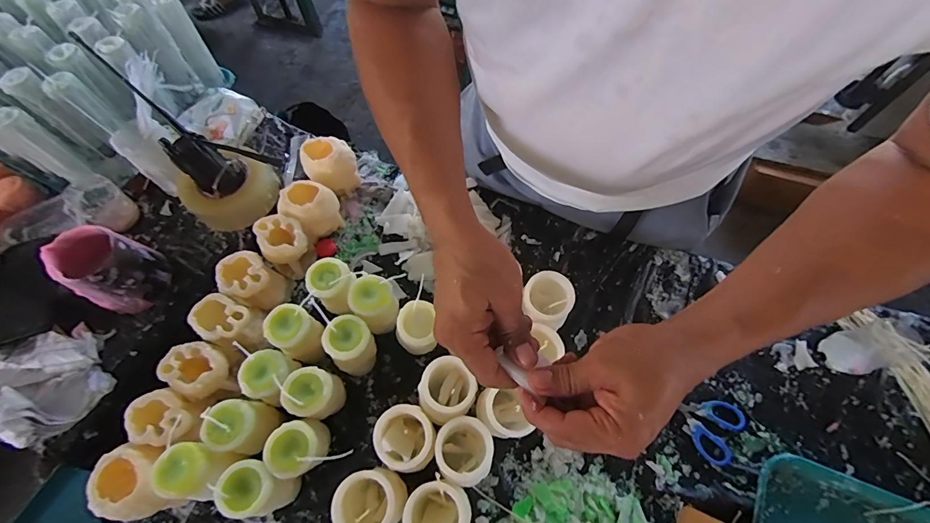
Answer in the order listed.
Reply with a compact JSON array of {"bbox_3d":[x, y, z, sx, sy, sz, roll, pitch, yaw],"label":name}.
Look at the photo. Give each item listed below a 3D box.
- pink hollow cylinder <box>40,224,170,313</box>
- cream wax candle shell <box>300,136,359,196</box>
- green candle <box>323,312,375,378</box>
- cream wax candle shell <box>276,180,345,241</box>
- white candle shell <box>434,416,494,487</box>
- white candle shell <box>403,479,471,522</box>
[{"bbox_3d":[-0.480,0.010,0.559,0.088,0.110,0.095,22,67,12],"label":"pink hollow cylinder"},{"bbox_3d":[-0.208,-0.145,0.643,0.071,0.083,0.072,-1,64,2],"label":"cream wax candle shell"},{"bbox_3d":[-0.134,0.100,0.484,0.051,0.066,0.055,22,67,12],"label":"green candle"},{"bbox_3d":[-0.227,-0.075,0.613,0.076,0.081,0.065,-41,70,-16],"label":"cream wax candle shell"},{"bbox_3d":[0.002,0.211,0.456,0.057,0.094,0.059,-1,64,2],"label":"white candle shell"},{"bbox_3d":[-0.030,0.261,0.422,0.061,0.091,0.060,-36,68,-14],"label":"white candle shell"}]

